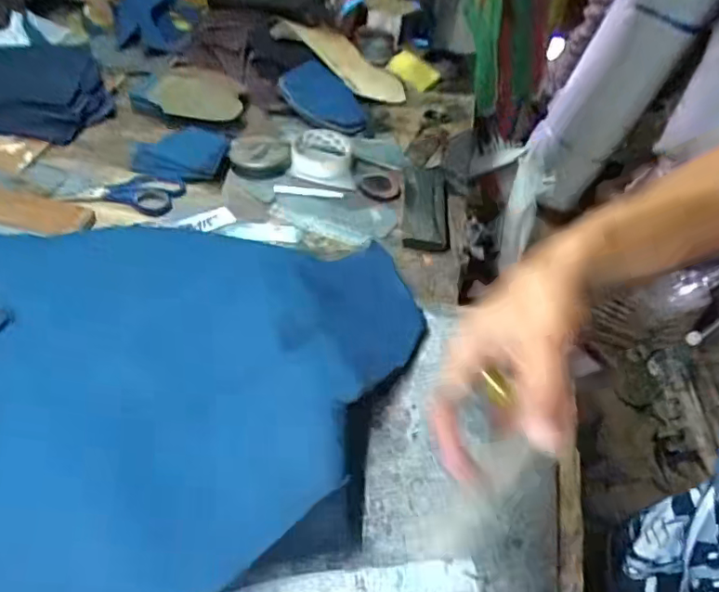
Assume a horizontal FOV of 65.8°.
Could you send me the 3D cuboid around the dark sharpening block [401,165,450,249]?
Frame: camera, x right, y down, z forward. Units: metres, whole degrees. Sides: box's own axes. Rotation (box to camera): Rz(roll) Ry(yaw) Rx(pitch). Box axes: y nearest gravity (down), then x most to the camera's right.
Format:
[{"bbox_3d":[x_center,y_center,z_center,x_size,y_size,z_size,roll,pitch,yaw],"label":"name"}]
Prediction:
[{"bbox_3d":[0.085,-0.119,0.715,0.056,0.016,0.195,8,47,-2],"label":"dark sharpening block"}]

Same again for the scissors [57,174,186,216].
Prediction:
[{"bbox_3d":[-0.294,-0.129,0.689,0.141,0.008,0.067,5,47,-5],"label":"scissors"}]

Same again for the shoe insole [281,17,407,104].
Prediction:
[{"bbox_3d":[-0.021,-0.408,0.959,0.232,0.029,0.098,39,51,4],"label":"shoe insole"}]

